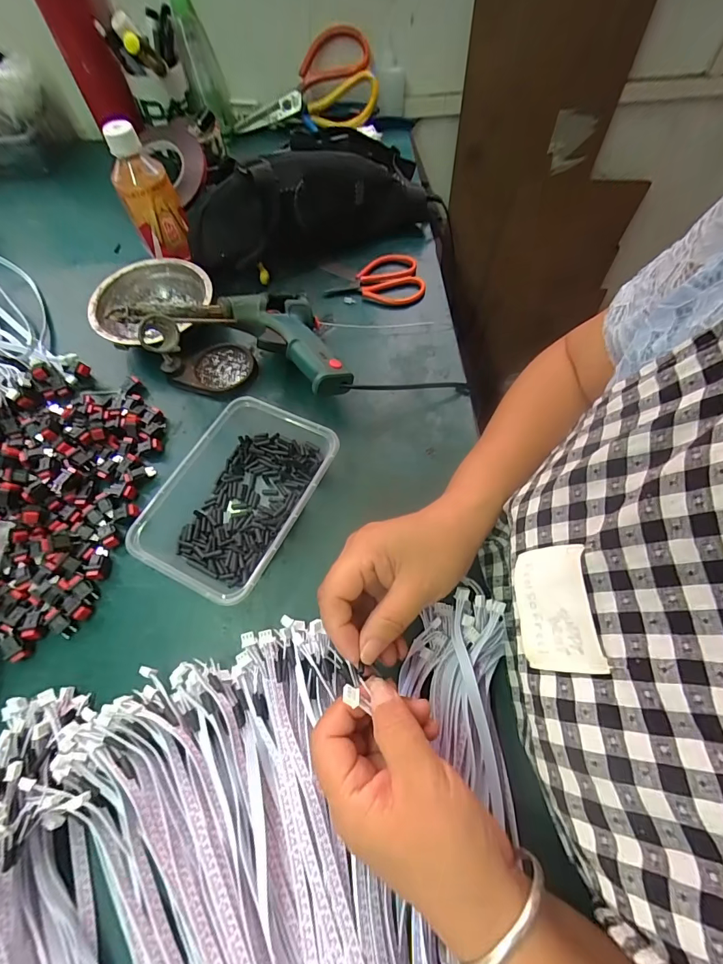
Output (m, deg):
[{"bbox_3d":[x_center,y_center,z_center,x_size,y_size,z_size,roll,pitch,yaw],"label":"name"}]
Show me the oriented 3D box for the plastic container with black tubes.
[{"bbox_3d":[-0.103,0.012,0.348,0.114,0.039,0.163,25,68,11],"label":"plastic container with black tubes"}]

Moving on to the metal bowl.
[{"bbox_3d":[-0.234,-0.197,0.458,0.121,0.036,0.121,0,66,0],"label":"metal bowl"}]

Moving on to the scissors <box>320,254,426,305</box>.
[{"bbox_3d":[0.013,-0.239,0.477,0.116,0.015,0.068,3,66,2],"label":"scissors"}]

